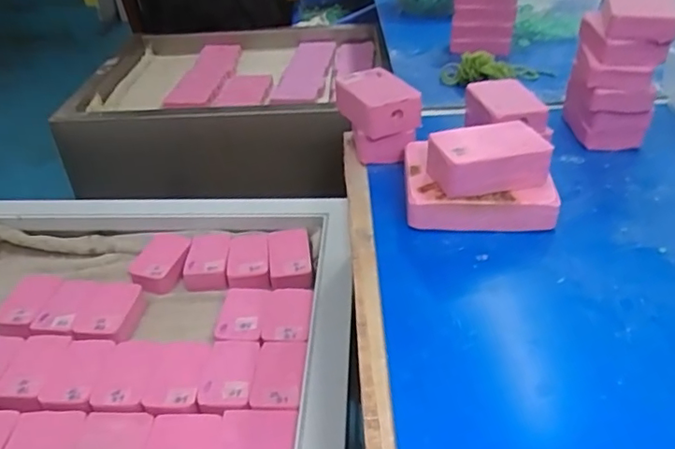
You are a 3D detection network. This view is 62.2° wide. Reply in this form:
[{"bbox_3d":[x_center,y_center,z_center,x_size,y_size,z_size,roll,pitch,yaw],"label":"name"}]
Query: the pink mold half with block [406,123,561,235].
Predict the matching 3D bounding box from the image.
[{"bbox_3d":[0.095,-0.037,0.385,0.100,0.053,0.079,1,35,8],"label":"pink mold half with block"}]

